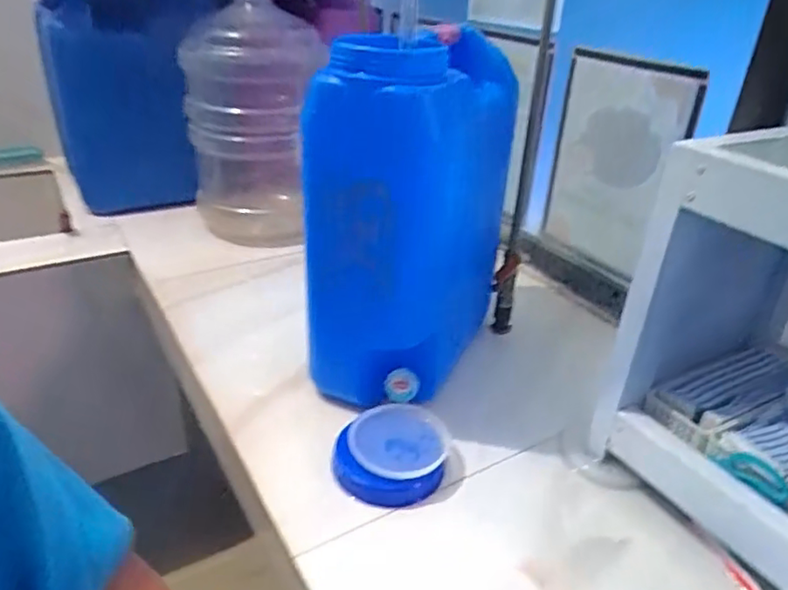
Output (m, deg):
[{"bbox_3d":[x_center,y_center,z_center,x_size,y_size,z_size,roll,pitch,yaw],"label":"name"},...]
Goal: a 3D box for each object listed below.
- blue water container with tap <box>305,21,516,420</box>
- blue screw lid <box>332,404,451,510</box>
[{"bbox_3d":[0.031,-0.107,0.746,0.171,0.391,0.286,14,32,18],"label":"blue water container with tap"},{"bbox_3d":[-0.003,0.171,0.662,0.118,0.036,0.116,2,30,-1],"label":"blue screw lid"}]

